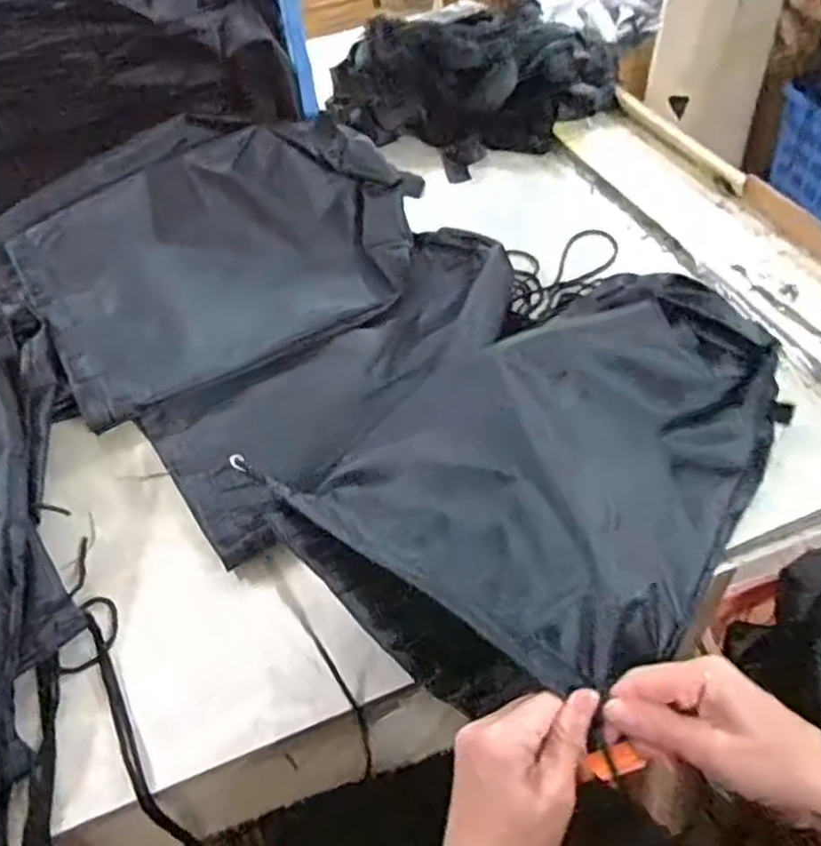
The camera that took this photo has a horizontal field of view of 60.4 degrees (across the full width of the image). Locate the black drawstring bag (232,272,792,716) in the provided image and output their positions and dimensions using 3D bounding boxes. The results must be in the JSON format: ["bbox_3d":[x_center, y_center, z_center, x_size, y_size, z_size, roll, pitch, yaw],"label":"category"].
[{"bbox_3d":[0.137,0.035,0.516,0.415,0.106,0.227,-30,53,-19],"label":"black drawstring bag"}]

